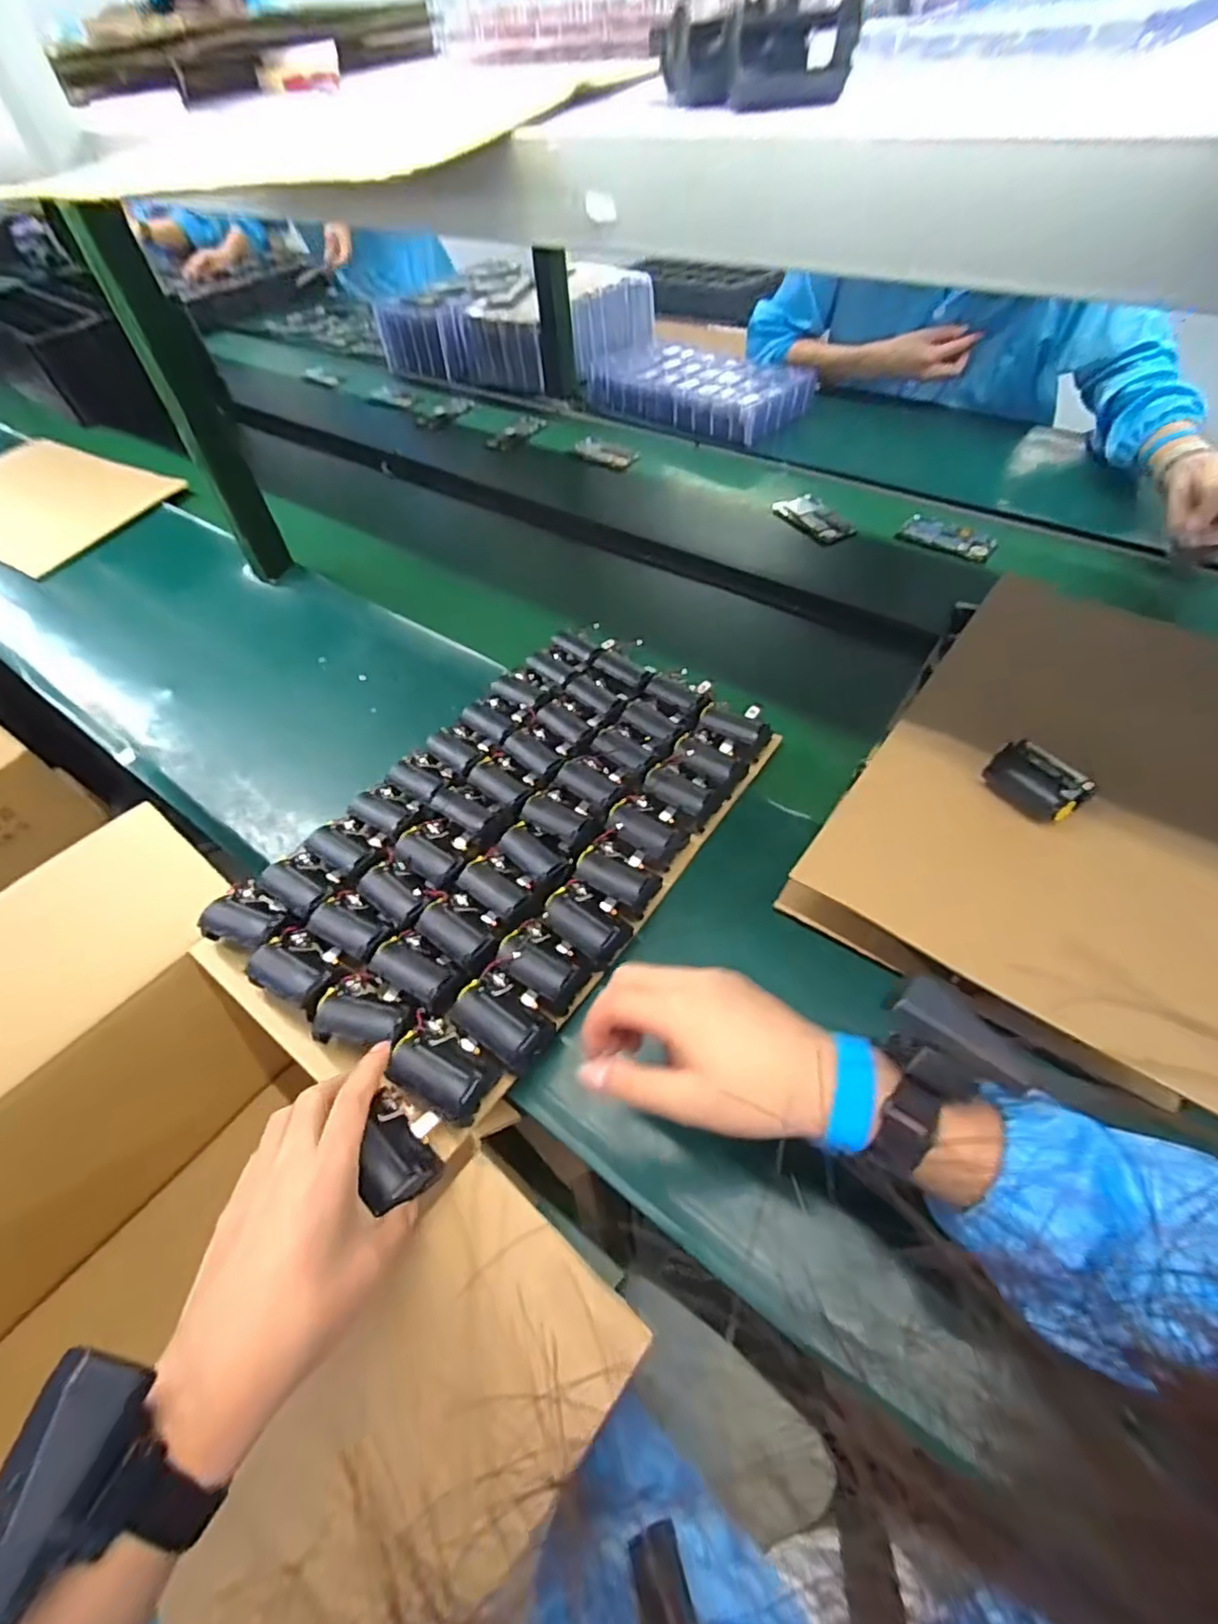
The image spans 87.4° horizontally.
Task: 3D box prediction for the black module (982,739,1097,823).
[{"bbox_3d":[0.363,-0.028,0.539,0.049,0.034,0.069,-27,56,-15],"label":"black module"}]

